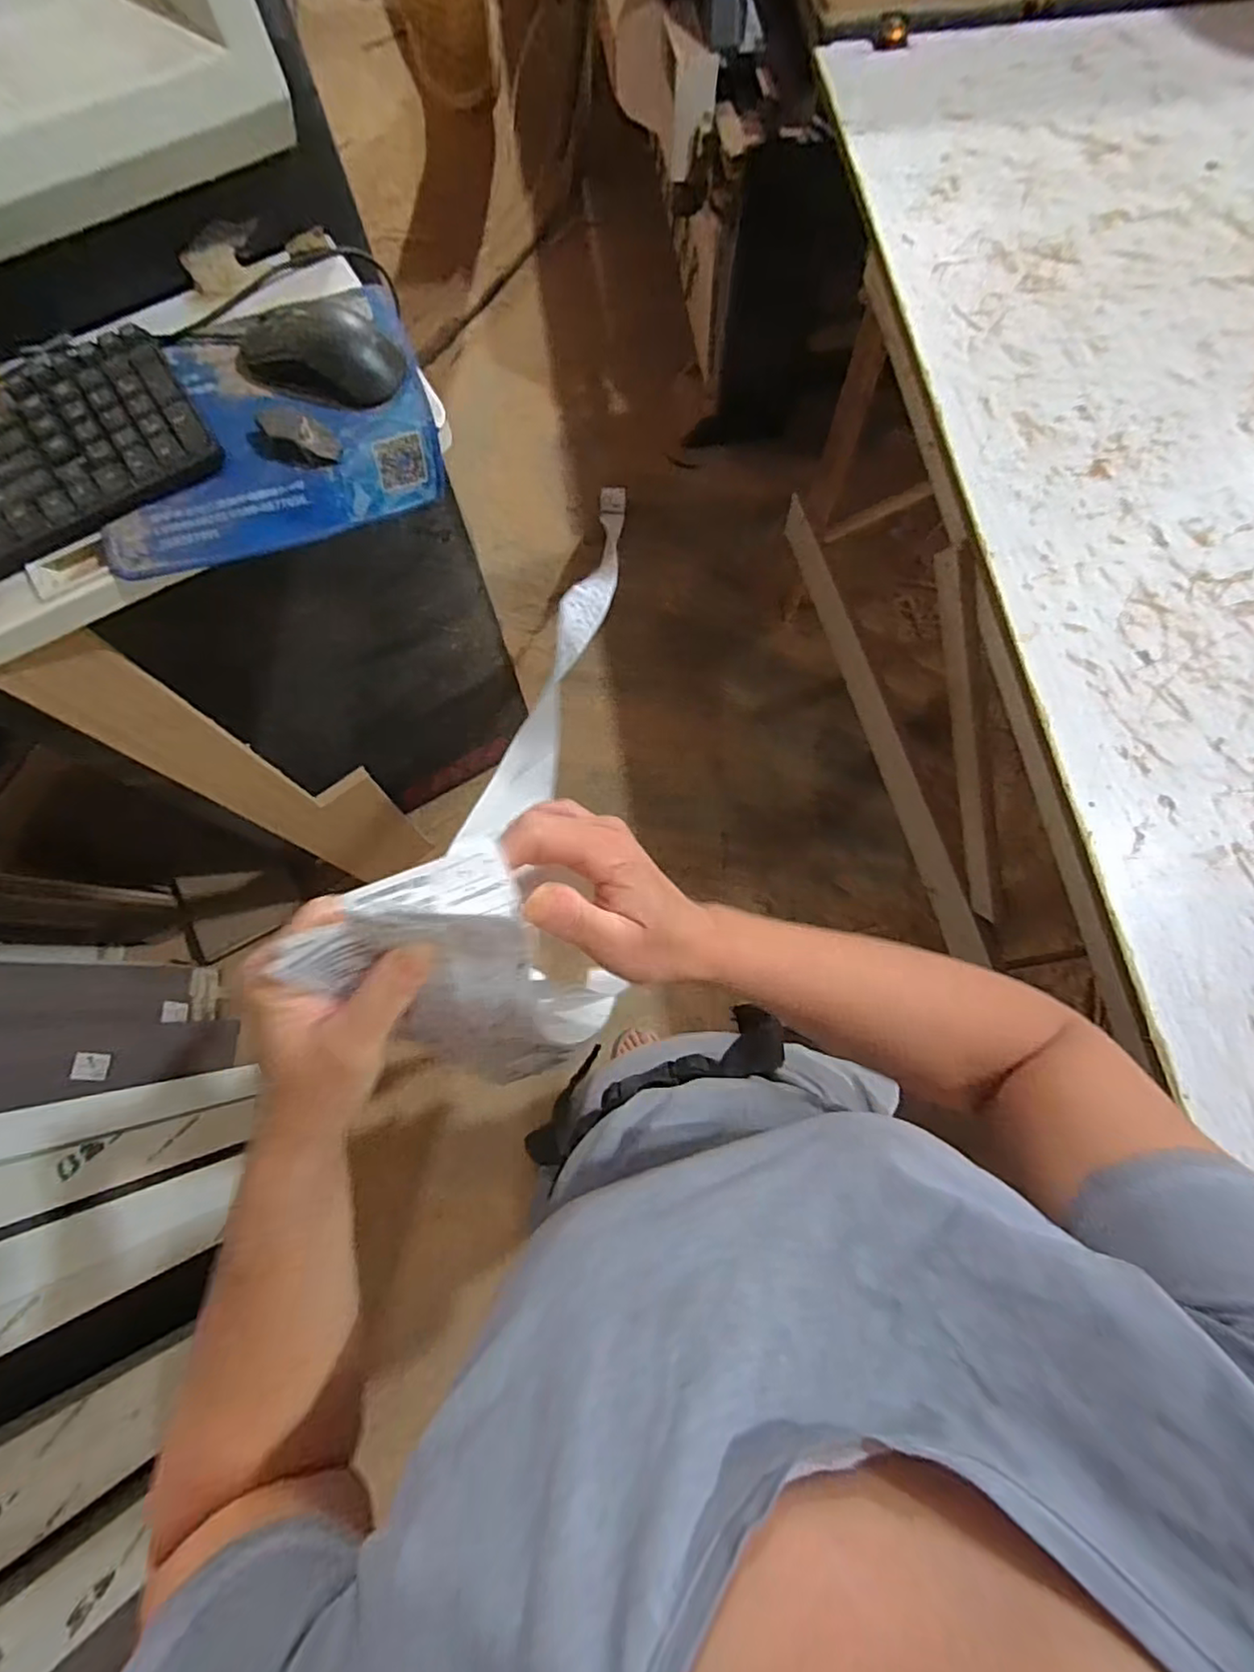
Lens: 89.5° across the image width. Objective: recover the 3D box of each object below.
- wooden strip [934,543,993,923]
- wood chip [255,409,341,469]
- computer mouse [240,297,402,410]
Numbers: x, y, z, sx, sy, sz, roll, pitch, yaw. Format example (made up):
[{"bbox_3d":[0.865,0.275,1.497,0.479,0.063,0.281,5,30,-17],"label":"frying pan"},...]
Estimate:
[{"bbox_3d":[0.453,-0.122,0.846,0.011,0.044,0.492,-14,103,-2],"label":"wooden strip"},{"bbox_3d":[-0.227,-0.282,0.444,0.050,0.021,0.031,29,76,8],"label":"wood chip"},{"bbox_3d":[-0.225,-0.356,0.458,0.122,0.039,0.064,13,74,3],"label":"computer mouse"}]

